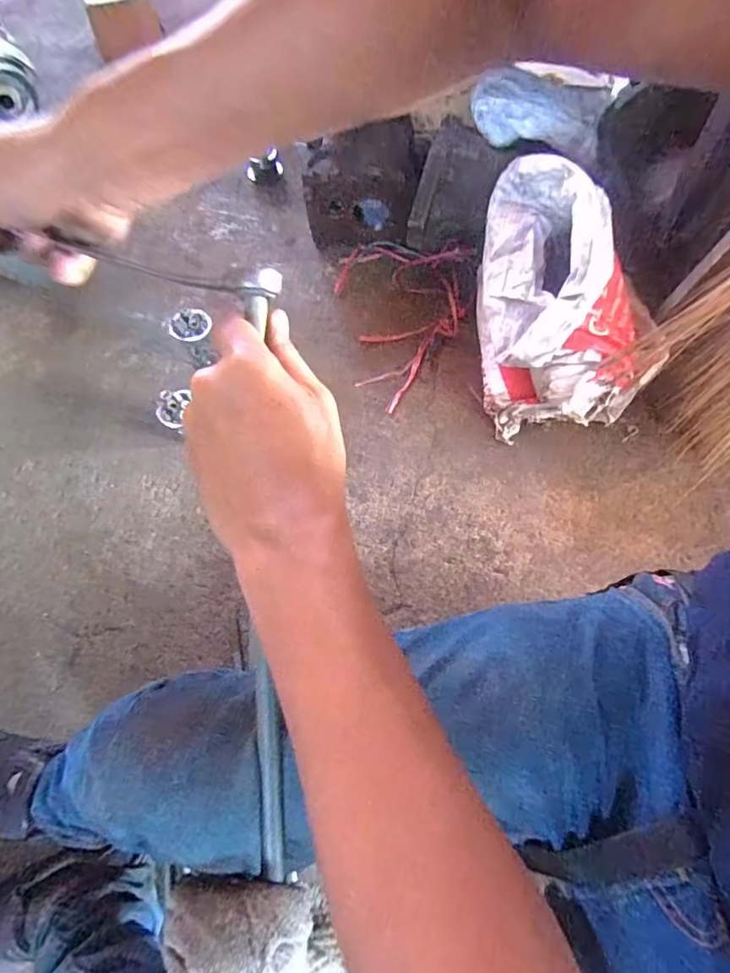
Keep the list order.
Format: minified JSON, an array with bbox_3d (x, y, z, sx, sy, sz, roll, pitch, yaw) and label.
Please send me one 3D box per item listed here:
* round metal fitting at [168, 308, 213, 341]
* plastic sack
[{"bbox_3d":[-0.315,-0.291,0.898,0.063,0.022,0.070,31,71,-2],"label":"round metal fitting"},{"bbox_3d":[0.329,-0.301,0.806,0.264,0.274,0.358,0,65,5],"label":"plastic sack"}]

